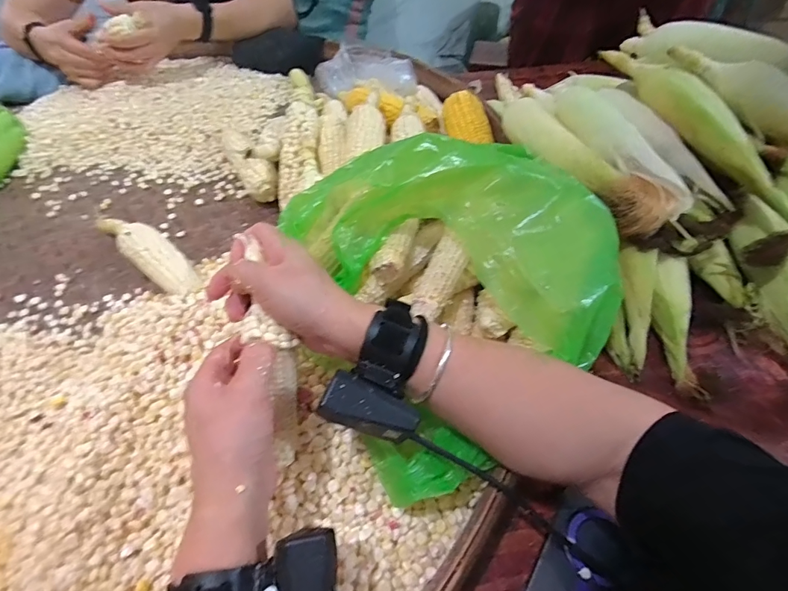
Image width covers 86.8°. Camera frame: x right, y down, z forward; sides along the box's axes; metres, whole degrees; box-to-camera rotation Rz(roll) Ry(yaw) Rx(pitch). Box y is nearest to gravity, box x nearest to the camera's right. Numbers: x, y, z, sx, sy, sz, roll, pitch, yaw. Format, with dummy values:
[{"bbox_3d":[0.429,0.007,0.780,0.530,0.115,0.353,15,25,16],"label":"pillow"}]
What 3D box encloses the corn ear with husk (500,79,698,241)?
[{"bbox_3d":[0.201,-0.184,0.505,0.071,0.047,0.309,-24,56,-16],"label":"corn ear with husk"}]

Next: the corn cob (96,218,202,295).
[{"bbox_3d":[-0.308,-0.054,0.527,0.220,0.048,0.045,34,61,24],"label":"corn cob"}]

